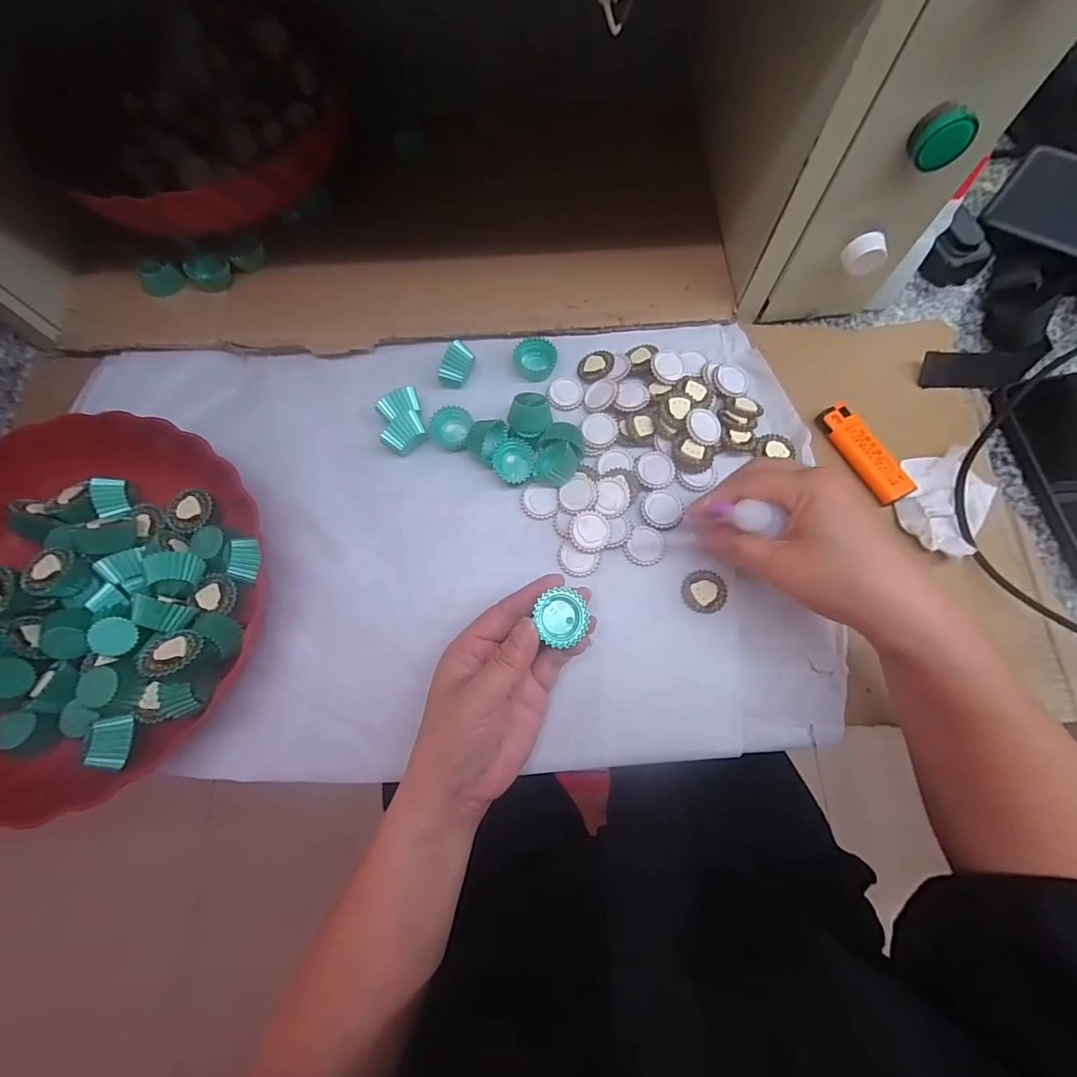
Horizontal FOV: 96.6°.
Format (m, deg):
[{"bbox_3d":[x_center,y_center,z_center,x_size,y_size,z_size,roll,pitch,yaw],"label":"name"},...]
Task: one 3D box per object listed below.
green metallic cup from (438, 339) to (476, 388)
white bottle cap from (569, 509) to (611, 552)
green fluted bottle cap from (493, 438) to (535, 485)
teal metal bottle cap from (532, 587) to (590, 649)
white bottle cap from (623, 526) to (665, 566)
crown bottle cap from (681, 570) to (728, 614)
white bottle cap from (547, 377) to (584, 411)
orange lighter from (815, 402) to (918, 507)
[{"bbox_3d":[-0.061,-0.130,0.367,0.020,0.025,0.033,22,75,6],"label":"green metallic cup"},{"bbox_3d":[0.036,-0.005,0.329,0.028,0.004,0.028,1,84,-6],"label":"white bottle cap"},{"bbox_3d":[-0.017,-0.057,0.351,0.030,0.014,0.029,0,74,0],"label":"green fluted bottle cap"},{"bbox_3d":[0.014,0.047,0.279,0.029,0.015,0.030,-18,75,-5],"label":"teal metal bottle cap"},{"bbox_3d":[0.075,0.006,0.333,0.026,0.006,0.027,0,74,0],"label":"white bottle cap"},{"bbox_3d":[0.111,0.035,0.322,0.029,0.007,0.028,0,74,0],"label":"crown bottle cap"},{"bbox_3d":[0.021,-0.112,0.369,0.028,0.004,0.029,0,74,0],"label":"white bottle cap"},{"bbox_3d":[0.236,-0.061,0.352,0.029,0.014,0.081,-24,75,-7],"label":"orange lighter"}]

